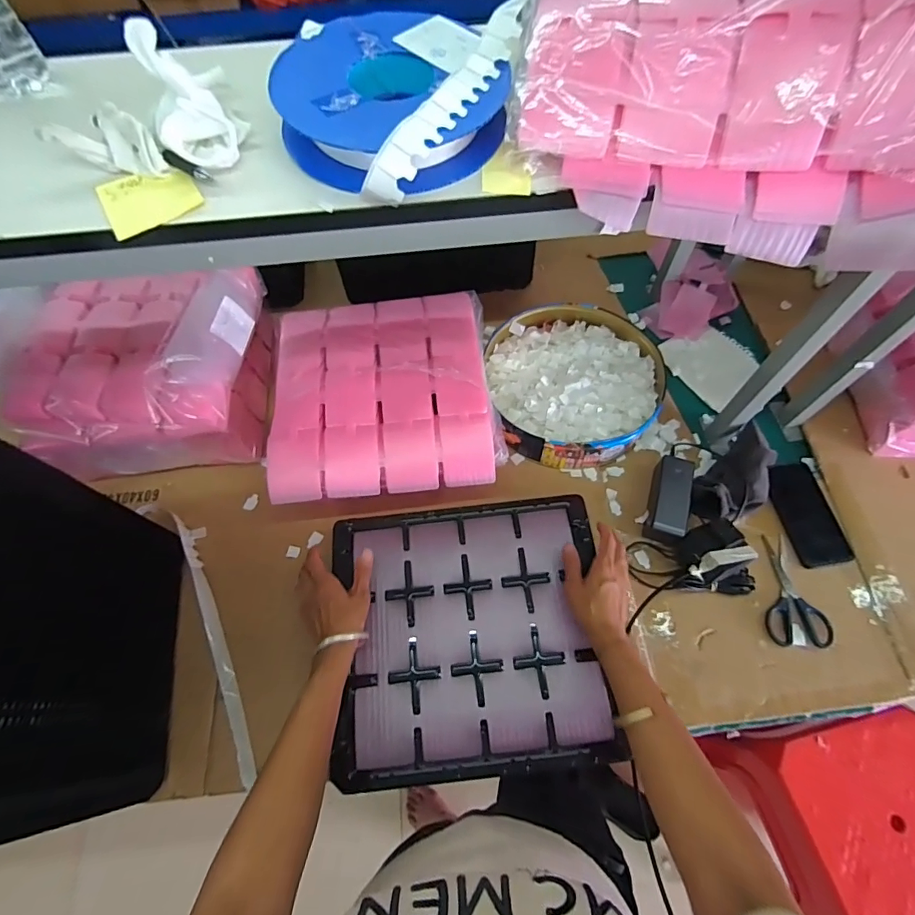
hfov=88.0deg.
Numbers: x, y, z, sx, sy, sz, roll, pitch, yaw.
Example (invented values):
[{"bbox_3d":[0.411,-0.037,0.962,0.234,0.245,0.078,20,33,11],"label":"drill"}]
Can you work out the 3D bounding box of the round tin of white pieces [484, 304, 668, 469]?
[{"bbox_3d":[0.206,-0.135,0.829,0.293,0.061,0.303,0,64,1],"label":"round tin of white pieces"}]

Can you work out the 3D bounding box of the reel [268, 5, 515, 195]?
[{"bbox_3d":[-0.060,-0.323,0.429,0.201,0.055,0.192,0,64,1],"label":"reel"}]

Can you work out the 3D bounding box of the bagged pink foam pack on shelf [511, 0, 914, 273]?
[{"bbox_3d":[0.245,-0.341,0.412,0.373,0.153,0.286,9,64,5],"label":"bagged pink foam pack on shelf"}]

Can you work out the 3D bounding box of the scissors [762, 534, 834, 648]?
[{"bbox_3d":[0.495,0.194,0.703,0.081,0.014,0.160,3,64,2],"label":"scissors"}]

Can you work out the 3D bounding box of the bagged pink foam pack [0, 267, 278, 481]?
[{"bbox_3d":[-0.512,-0.137,0.778,0.372,0.207,0.294,-6,64,-2],"label":"bagged pink foam pack"}]

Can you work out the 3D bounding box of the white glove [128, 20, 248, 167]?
[{"bbox_3d":[-0.231,-0.314,0.411,0.074,0.066,0.112,-26,66,-12],"label":"white glove"}]

